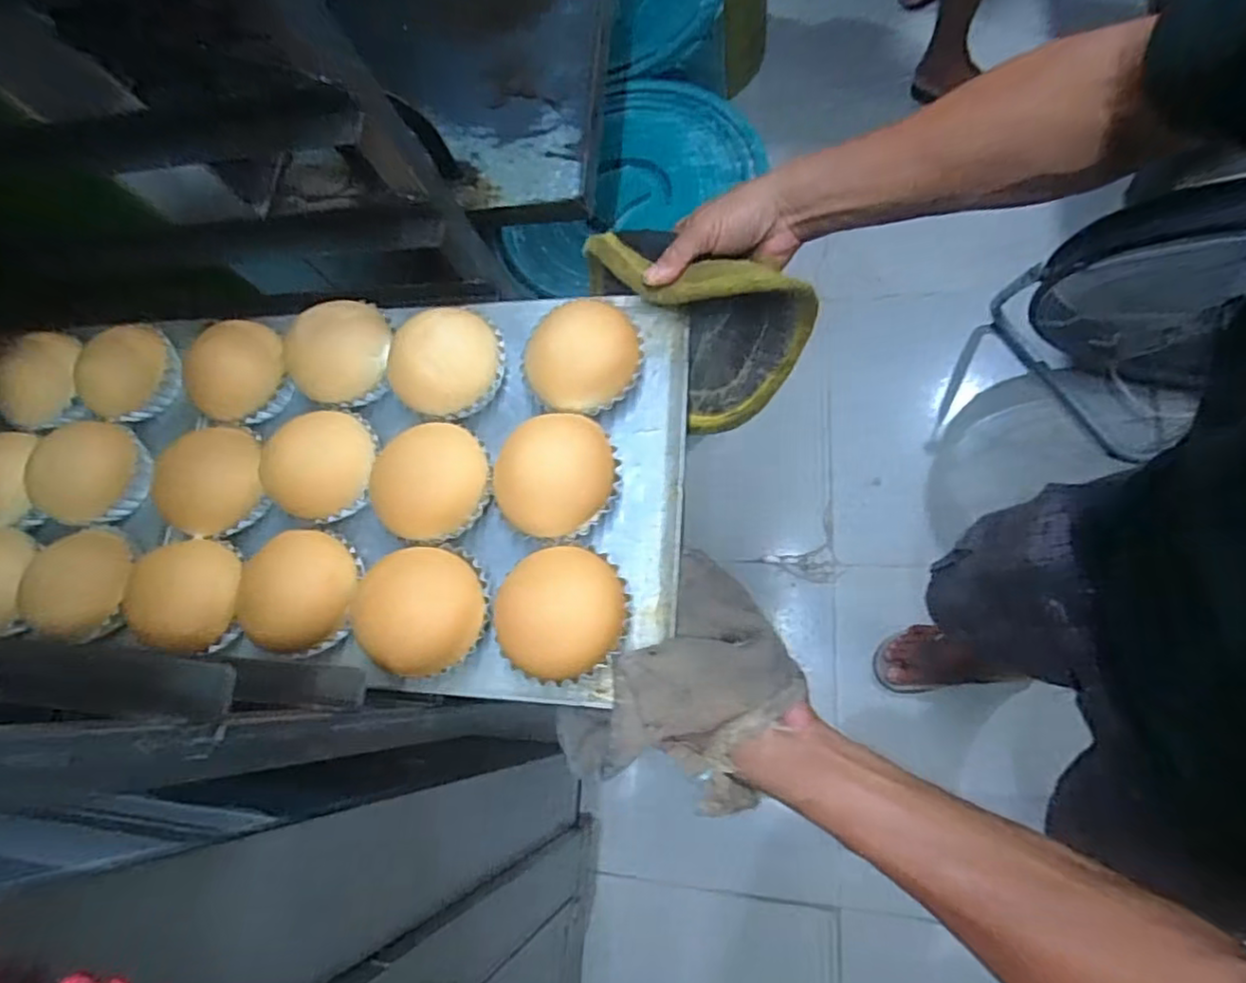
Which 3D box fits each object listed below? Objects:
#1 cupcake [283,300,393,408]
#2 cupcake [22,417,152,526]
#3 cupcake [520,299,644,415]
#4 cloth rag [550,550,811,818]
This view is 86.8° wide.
[{"bbox_3d":[-0.236,-0.117,0.568,0.100,0.060,0.076,-37,71,-14],"label":"cupcake"},{"bbox_3d":[-0.464,-0.019,0.578,0.074,0.043,0.091,-1,67,0],"label":"cupcake"},{"bbox_3d":[-0.033,-0.107,0.522,0.094,0.043,0.088,0,67,0],"label":"cupcake"},{"bbox_3d":[0.046,0.137,0.447,0.123,0.085,0.168,41,73,16],"label":"cloth rag"}]

